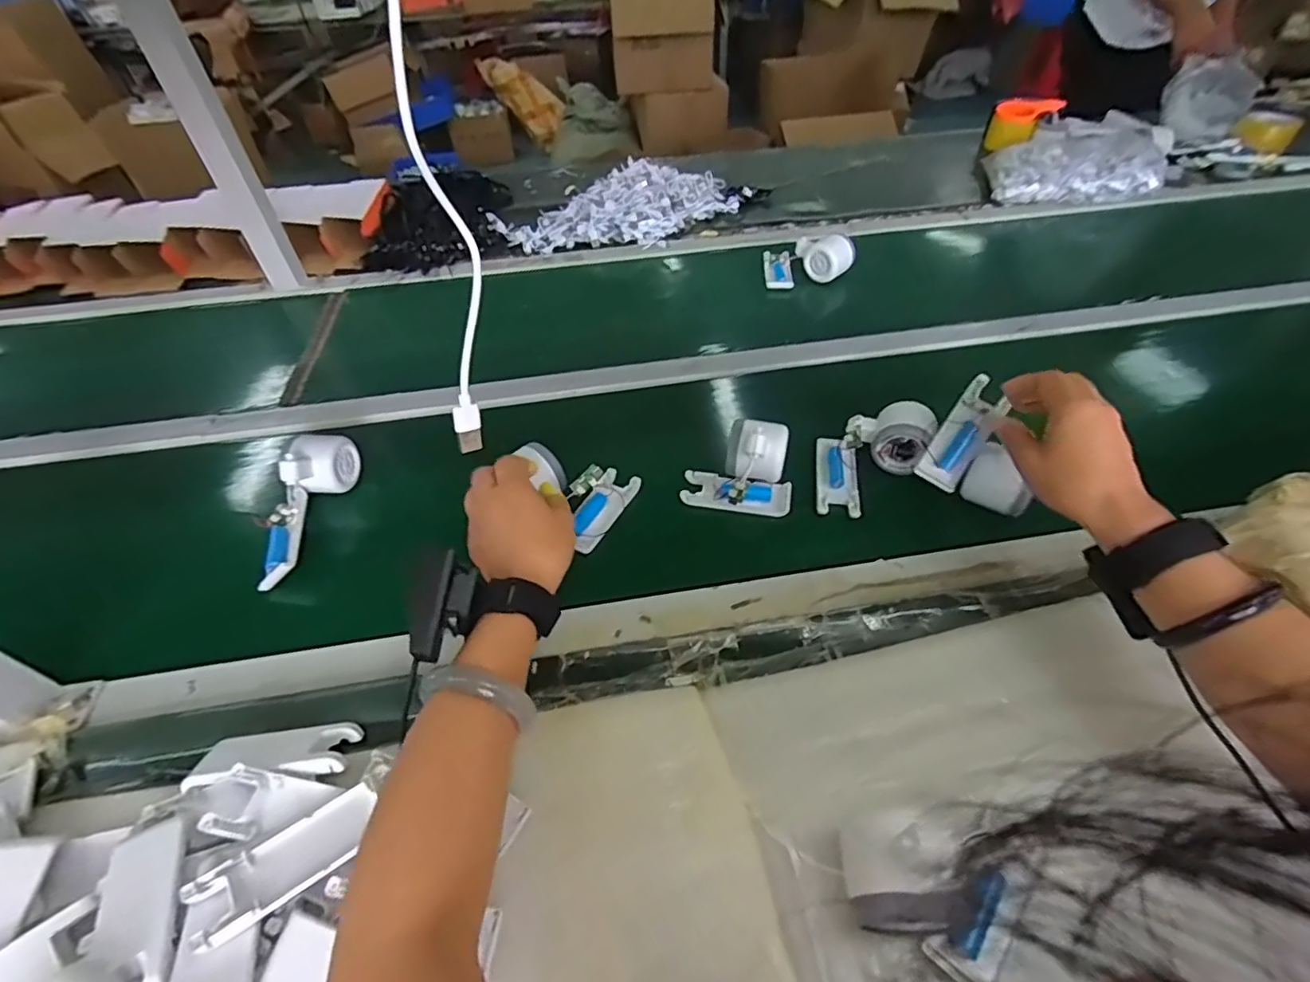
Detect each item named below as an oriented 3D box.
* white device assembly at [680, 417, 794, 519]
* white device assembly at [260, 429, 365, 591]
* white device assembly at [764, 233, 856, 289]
[{"bbox_3d":[0.083,-0.033,0.563,0.101,0.067,0.076,6,48,9],"label":"white device assembly"},{"bbox_3d":[-0.342,0.010,0.554,0.047,0.052,0.161,1,47,5],"label":"white device assembly"},{"bbox_3d":[0.230,-0.359,0.879,0.127,0.055,0.095,-4,47,-1],"label":"white device assembly"}]

